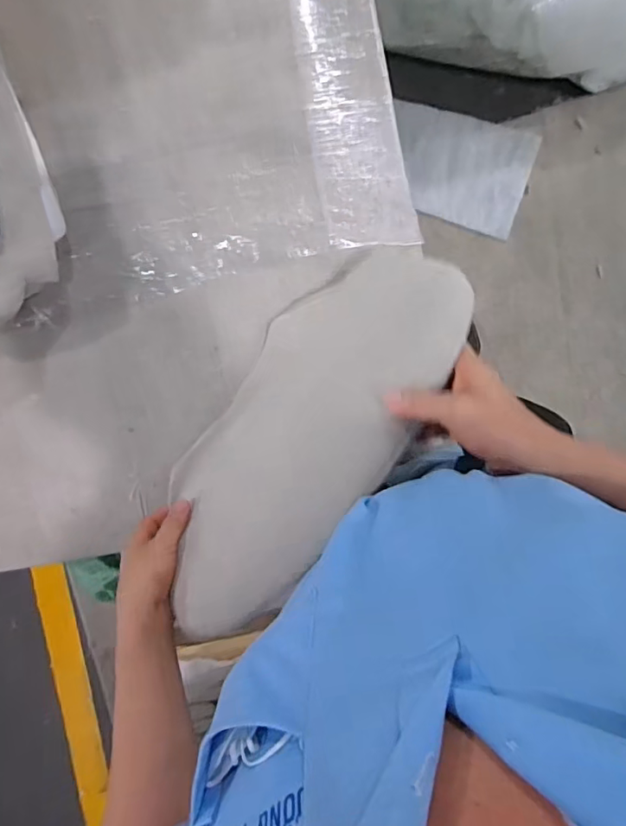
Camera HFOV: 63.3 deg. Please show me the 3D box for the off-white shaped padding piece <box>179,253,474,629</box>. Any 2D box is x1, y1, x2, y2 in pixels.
[{"bbox_3d":[-0.018,0.011,0.533,0.035,0.283,0.410,32,95,-42],"label":"off-white shaped padding piece"}]

